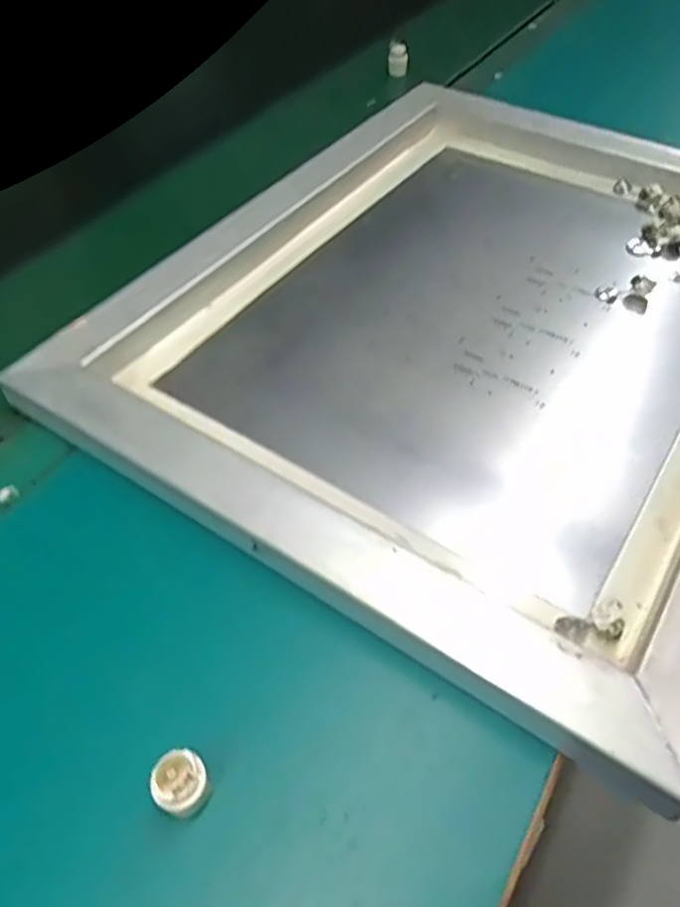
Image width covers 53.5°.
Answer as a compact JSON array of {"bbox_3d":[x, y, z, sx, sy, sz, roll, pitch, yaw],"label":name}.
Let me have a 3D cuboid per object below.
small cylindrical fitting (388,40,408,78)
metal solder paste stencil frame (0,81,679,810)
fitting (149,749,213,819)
[{"bbox_3d":[0.066,-0.447,0.766,0.022,0.037,0.018,5,49,6],"label":"small cylindrical fitting"},{"bbox_3d":[0.106,-0.113,0.473,0.412,0.037,0.509,27,54,23],"label":"metal solder paste stencil frame"},{"bbox_3d":[-0.063,0.132,0.268,0.021,0.011,0.024,-29,54,-23],"label":"fitting"}]

